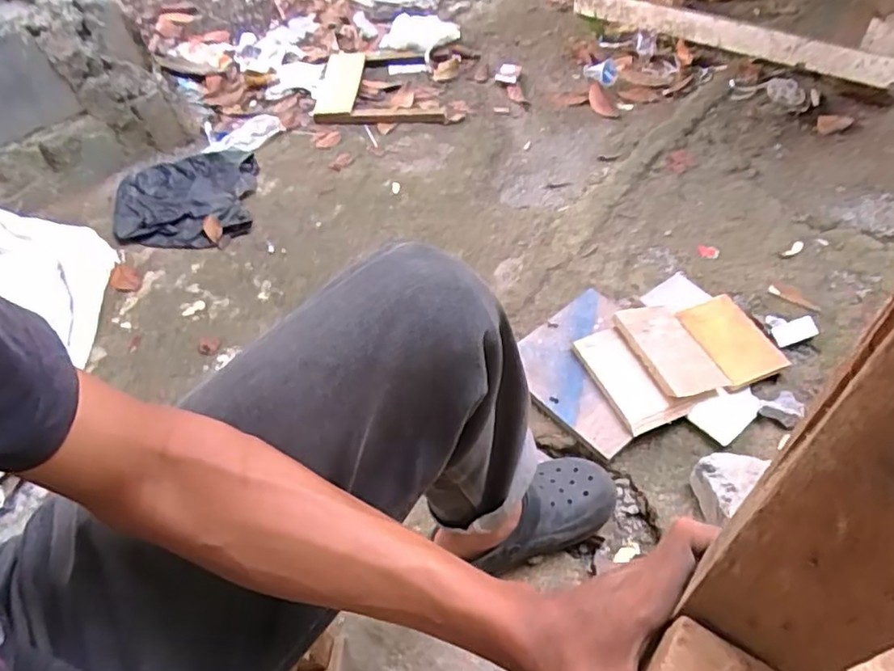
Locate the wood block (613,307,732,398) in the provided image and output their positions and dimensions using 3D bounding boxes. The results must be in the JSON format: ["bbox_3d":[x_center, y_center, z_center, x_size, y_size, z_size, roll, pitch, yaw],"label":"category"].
[{"bbox_3d":[0.366,0.020,0.977,0.111,0.015,0.187,-13,50,-16],"label":"wood block"}]

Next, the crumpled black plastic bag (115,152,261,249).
[{"bbox_3d":[-0.613,-0.323,1.364,0.336,0.059,0.297,-3,48,1],"label":"crumpled black plastic bag"}]

